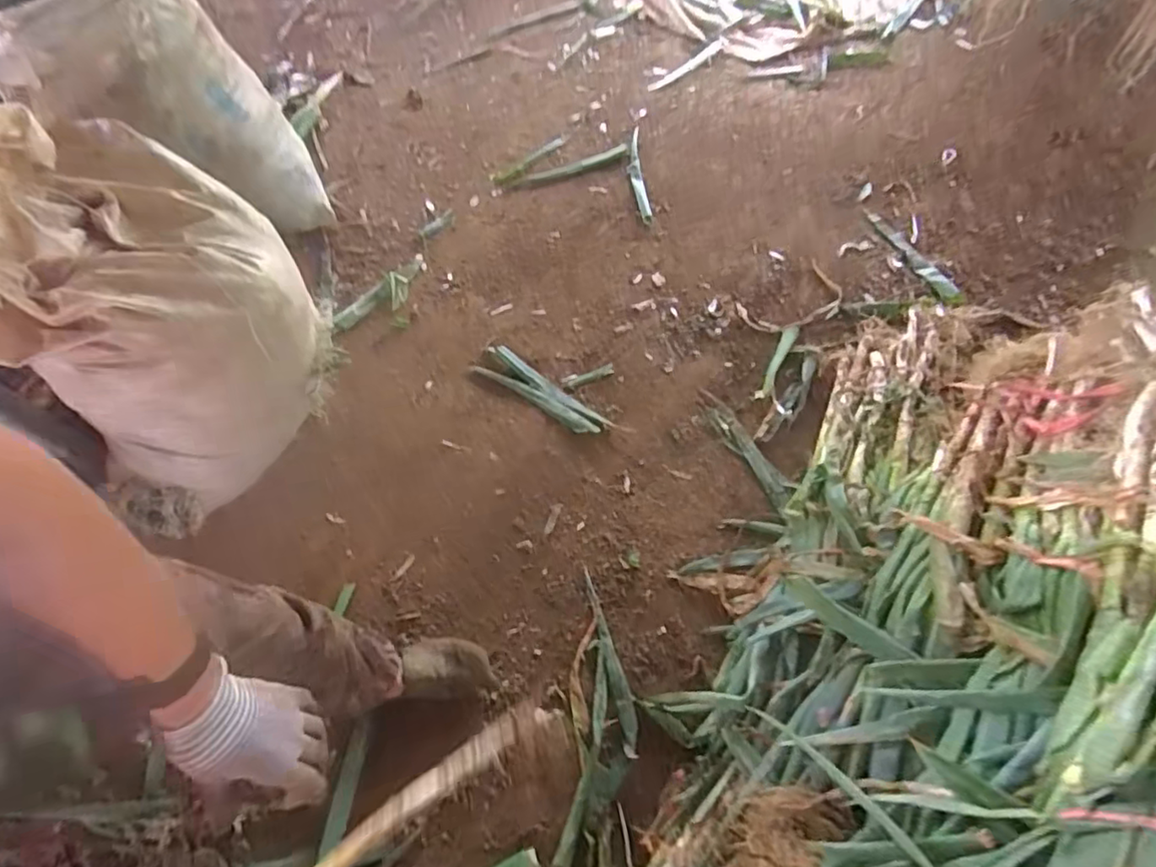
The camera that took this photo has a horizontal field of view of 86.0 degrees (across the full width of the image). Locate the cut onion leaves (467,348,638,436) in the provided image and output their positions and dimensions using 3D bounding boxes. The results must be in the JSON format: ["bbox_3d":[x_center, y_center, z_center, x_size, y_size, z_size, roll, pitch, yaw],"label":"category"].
[{"bbox_3d":[-0.066,-0.086,1.442,0.384,0.020,0.085,33,70,16],"label":"cut onion leaves"}]

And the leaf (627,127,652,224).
[{"bbox_3d":[0.169,-0.749,1.786,0.046,0.013,0.382,-5,65,-1],"label":"leaf"}]

